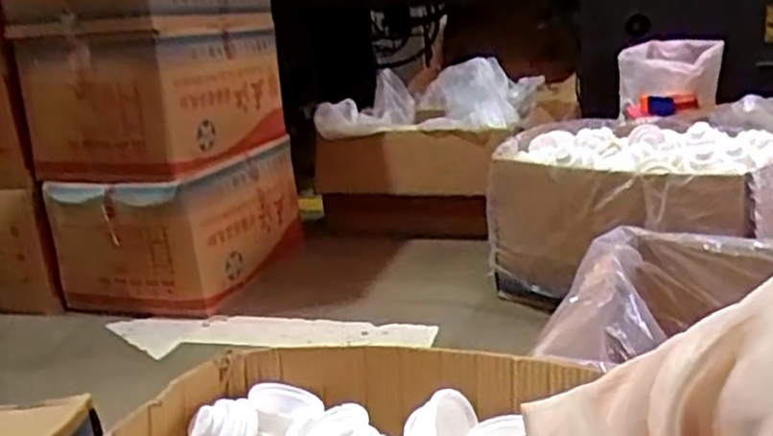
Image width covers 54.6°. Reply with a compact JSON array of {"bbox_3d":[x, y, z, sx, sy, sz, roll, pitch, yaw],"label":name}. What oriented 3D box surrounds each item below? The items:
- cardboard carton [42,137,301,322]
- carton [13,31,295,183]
[{"bbox_3d":[-0.493,0.028,1.863,0.372,0.350,0.583,1,16,20],"label":"cardboard carton"},{"bbox_3d":[-0.500,-0.266,1.695,0.397,0.297,0.588,1,16,20],"label":"carton"}]

